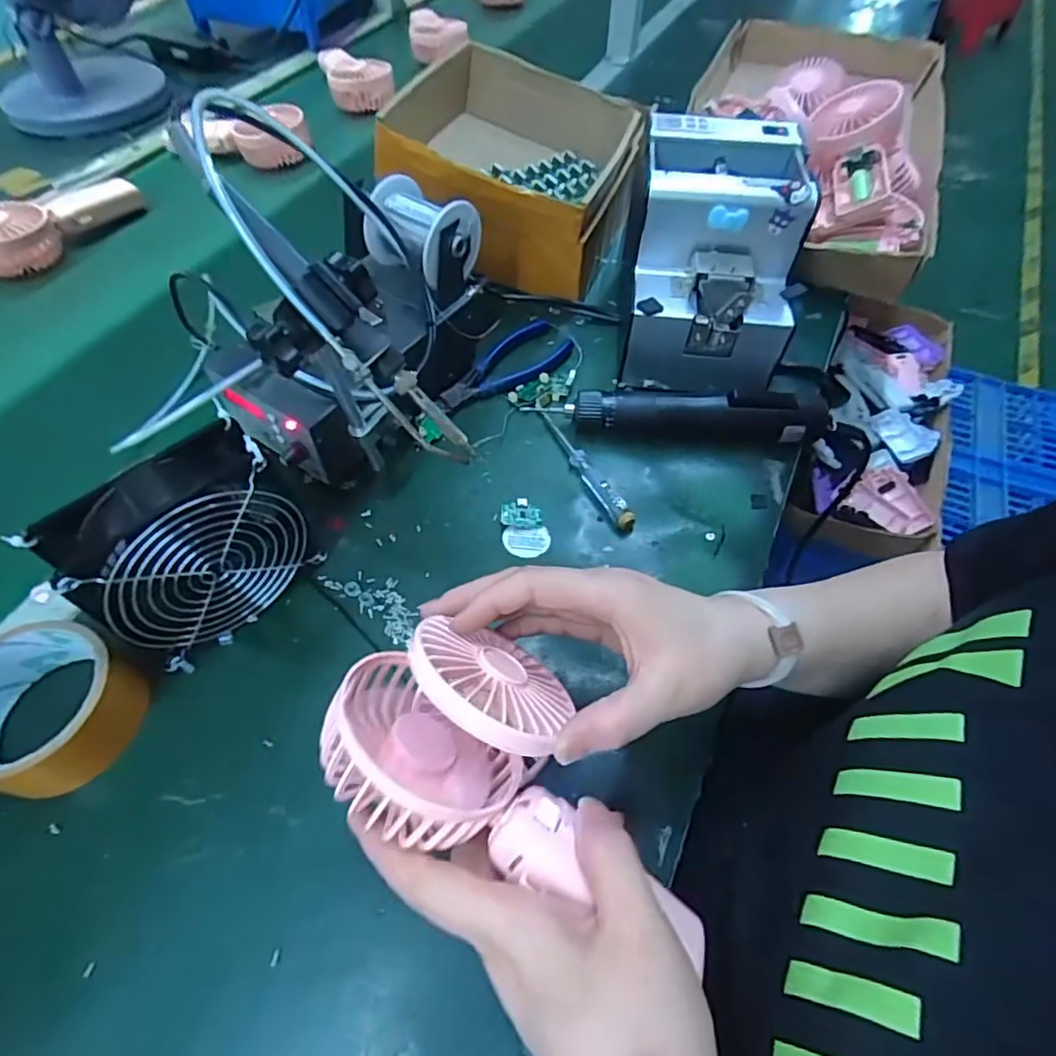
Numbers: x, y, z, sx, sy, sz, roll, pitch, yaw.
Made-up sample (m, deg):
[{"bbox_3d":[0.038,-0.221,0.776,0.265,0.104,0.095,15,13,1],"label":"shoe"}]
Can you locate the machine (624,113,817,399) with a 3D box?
[{"bbox_3d":[0.151,-0.225,0.504,0.129,0.151,0.170,8,57,4],"label":"machine"}]

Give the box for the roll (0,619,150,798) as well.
[{"bbox_3d":[-0.275,0.102,0.340,0.089,0.045,0.087,1,57,-1],"label":"roll"}]

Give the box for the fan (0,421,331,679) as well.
[{"bbox_3d":[-0.199,0.014,0.359,0.052,0.117,0.116,40,64,22],"label":"fan"}]

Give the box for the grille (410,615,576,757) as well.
[{"bbox_3d":[-0.014,0.073,0.279,0.084,0.014,0.075,15,27,-39],"label":"grille"}]

